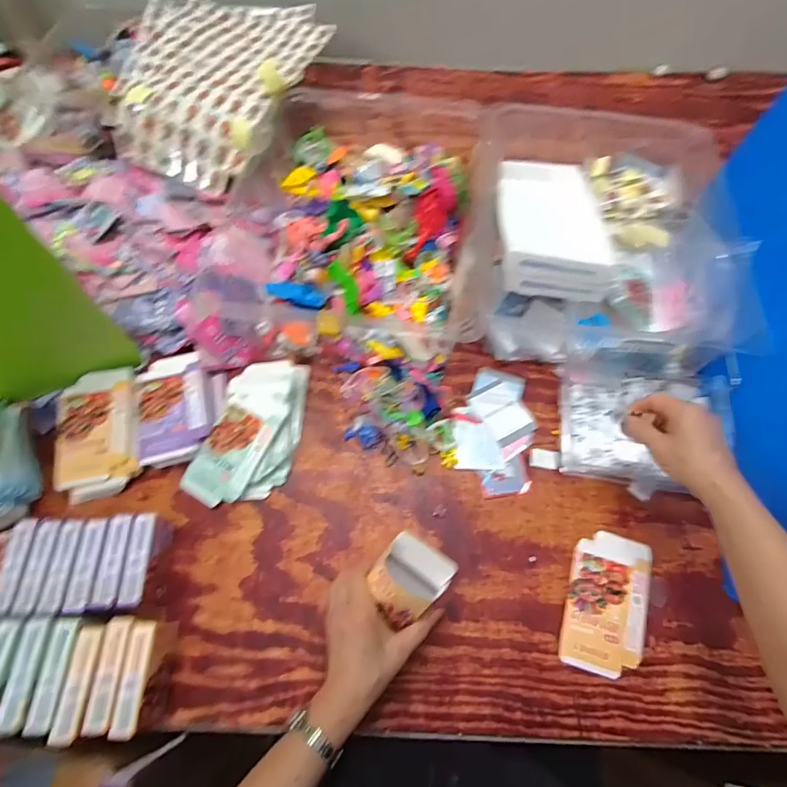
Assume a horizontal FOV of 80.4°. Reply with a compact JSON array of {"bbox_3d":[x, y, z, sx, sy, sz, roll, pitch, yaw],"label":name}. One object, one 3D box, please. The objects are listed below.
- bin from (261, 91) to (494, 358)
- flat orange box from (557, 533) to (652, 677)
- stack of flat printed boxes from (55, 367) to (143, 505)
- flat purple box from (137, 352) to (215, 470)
[{"bbox_3d":[-0.046,-0.275,0.703,0.361,0.093,0.453,2,64,1],"label":"bin"},{"bbox_3d":[0.245,0.237,0.531,0.088,0.011,0.149,16,65,8],"label":"flat orange box"},{"bbox_3d":[-0.381,0.051,0.605,0.094,0.027,0.166,-11,64,-5],"label":"stack of flat printed boxes"},{"bbox_3d":[-0.294,0.014,0.622,0.091,0.019,0.146,-14,65,-7],"label":"flat purple box"}]

